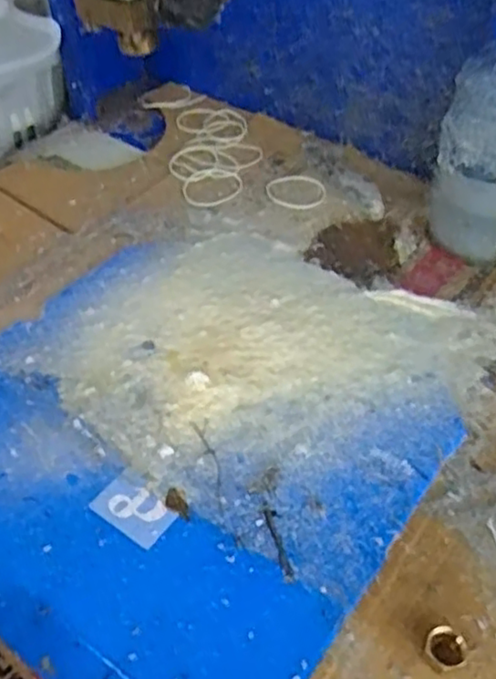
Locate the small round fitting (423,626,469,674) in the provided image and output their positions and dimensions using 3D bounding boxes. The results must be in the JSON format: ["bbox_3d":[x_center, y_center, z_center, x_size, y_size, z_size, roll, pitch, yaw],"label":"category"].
[{"bbox_3d":[0.096,0.151,0.328,0.020,0.014,0.020,0,48,0],"label":"small round fitting"}]

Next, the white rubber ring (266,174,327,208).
[{"bbox_3d":[0.043,-0.132,0.602,0.055,0.004,0.043,9,55,13],"label":"white rubber ring"}]

